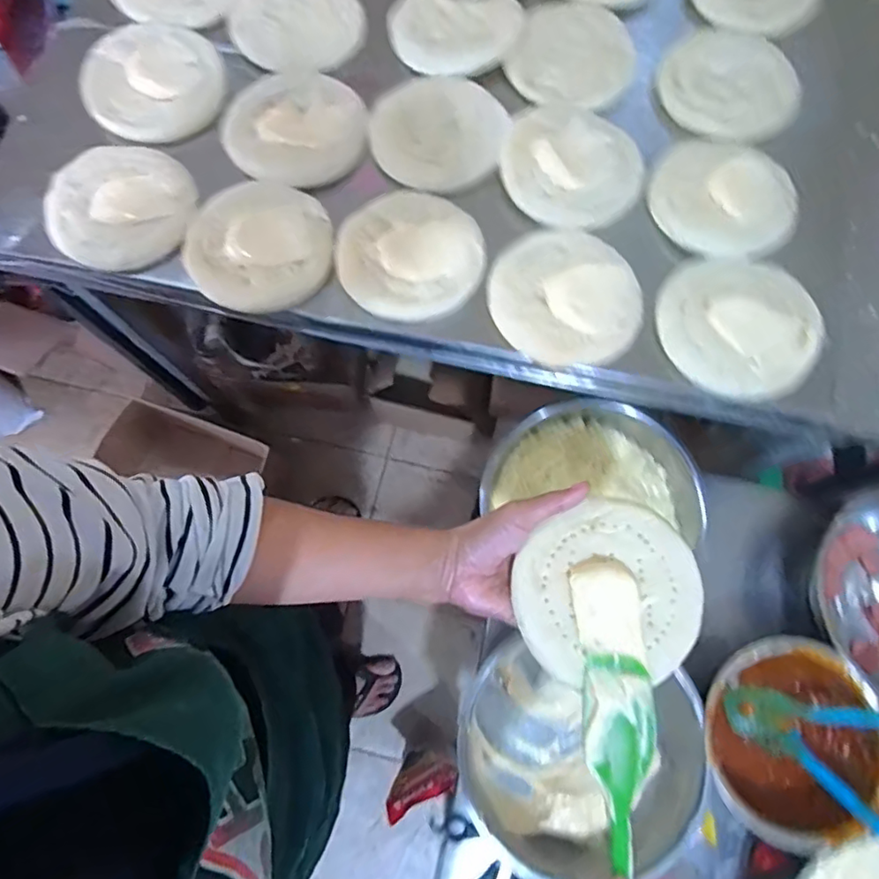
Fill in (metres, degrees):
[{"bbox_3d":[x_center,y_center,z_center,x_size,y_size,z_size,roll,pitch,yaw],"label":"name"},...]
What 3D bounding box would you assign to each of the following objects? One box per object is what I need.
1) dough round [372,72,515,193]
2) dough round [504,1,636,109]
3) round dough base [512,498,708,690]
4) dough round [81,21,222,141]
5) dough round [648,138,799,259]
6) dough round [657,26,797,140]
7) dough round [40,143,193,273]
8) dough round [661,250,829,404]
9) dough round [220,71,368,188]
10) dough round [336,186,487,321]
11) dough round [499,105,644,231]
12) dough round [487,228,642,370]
[{"bbox_3d":[-0.001,-0.340,0.632,0.146,0.018,0.136,-1,80,3],"label":"dough round"},{"bbox_3d":[0.154,-0.442,0.663,0.133,0.017,0.162,20,75,5],"label":"dough round"},{"bbox_3d":[0.130,0.113,0.444,0.140,0.017,0.130,0,74,0],"label":"round dough base"},{"bbox_3d":[-0.315,-0.401,0.638,0.142,0.032,0.143,0,74,0],"label":"dough round"},{"bbox_3d":[0.294,-0.250,0.593,0.144,0.008,0.137,0,74,0],"label":"dough round"},{"bbox_3d":[0.329,-0.393,0.646,0.154,0.015,0.131,-31,89,-8],"label":"dough round"},{"bbox_3d":[-0.326,-0.241,0.592,0.146,0.017,0.150,0,74,0],"label":"dough round"},{"bbox_3d":[0.289,-0.113,0.553,0.148,0.008,0.144,0,74,0],"label":"dough round"},{"bbox_3d":[-0.156,-0.343,0.623,0.147,0.018,0.155,0,74,0],"label":"dough round"},{"bbox_3d":[-0.029,-0.189,0.574,0.140,0.014,0.138,-1,74,0],"label":"dough round"},{"bbox_3d":[0.139,-0.288,0.596,0.142,0.022,0.159,16,75,4],"label":"dough round"},{"bbox_3d":[0.125,-0.141,0.571,0.144,0.022,0.135,0,74,0],"label":"dough round"}]

